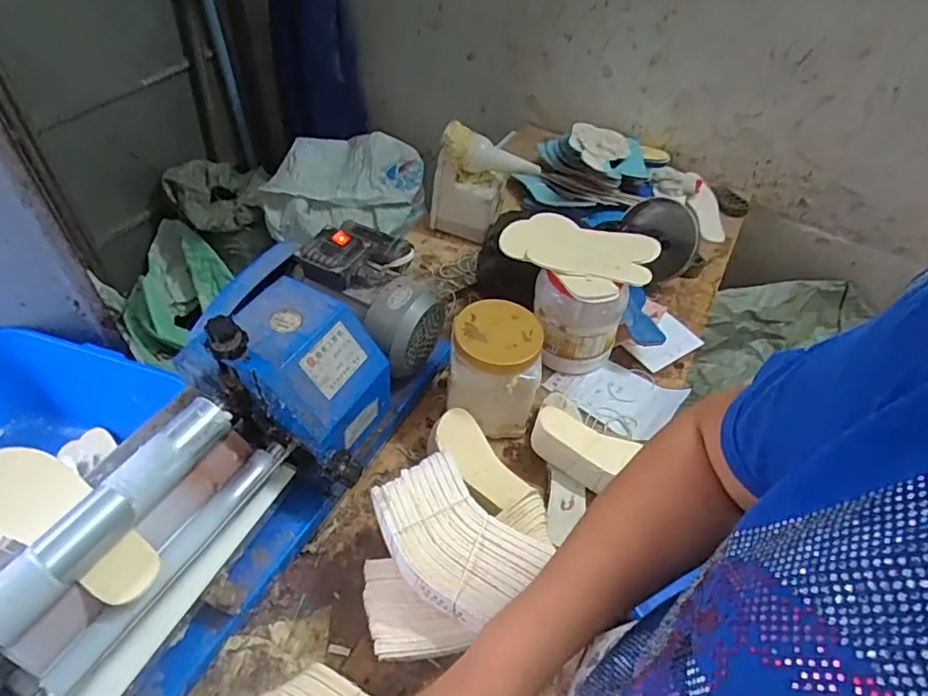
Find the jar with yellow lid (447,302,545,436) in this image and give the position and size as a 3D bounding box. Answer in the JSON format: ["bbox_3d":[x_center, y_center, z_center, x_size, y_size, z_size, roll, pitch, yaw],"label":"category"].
[{"bbox_3d":[0.040,0.030,0.780,0.116,0.163,0.103,4,49,0],"label":"jar with yellow lid"}]

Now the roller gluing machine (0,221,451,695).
[{"bbox_3d":[-0.264,0.092,0.642,0.267,0.221,0.623,23,52,16],"label":"roller gluing machine"}]

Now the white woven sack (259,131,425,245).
[{"bbox_3d":[-0.321,-0.422,1.510,0.424,0.166,0.243,0,49,-4],"label":"white woven sack"}]

